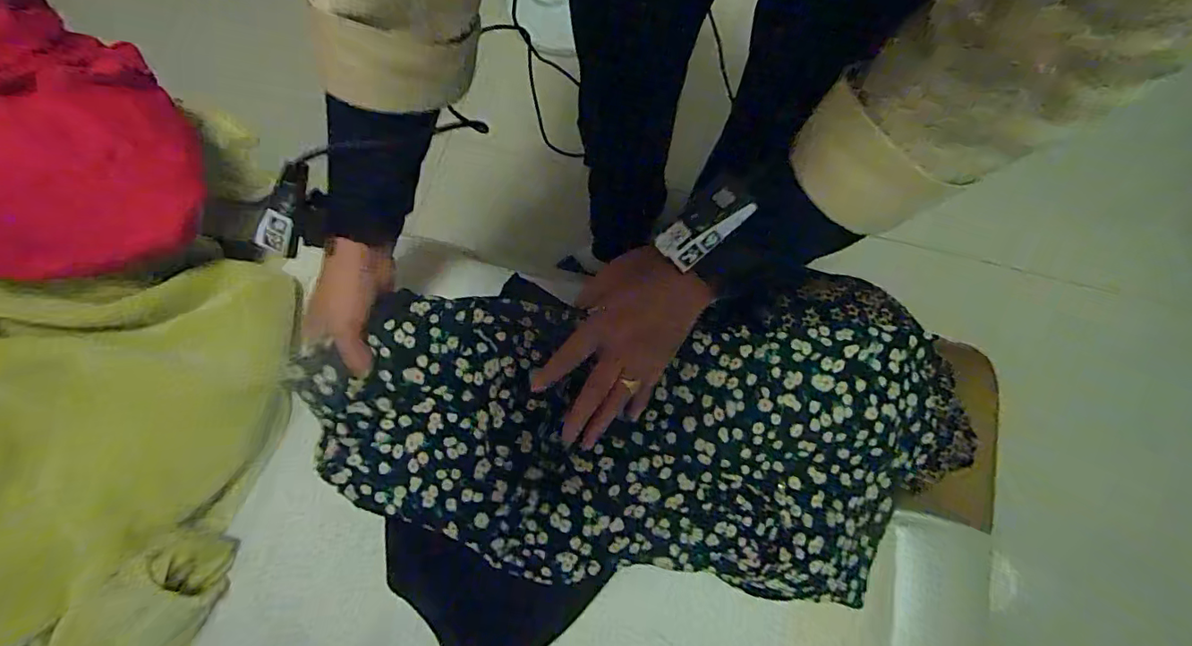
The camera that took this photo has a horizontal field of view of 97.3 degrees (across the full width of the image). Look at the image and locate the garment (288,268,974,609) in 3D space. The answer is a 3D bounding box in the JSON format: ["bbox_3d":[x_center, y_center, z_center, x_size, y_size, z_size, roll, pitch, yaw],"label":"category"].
[{"bbox_3d":[0.055,0.100,0.482,0.604,0.091,0.289,3,74,-4],"label":"garment"}]

